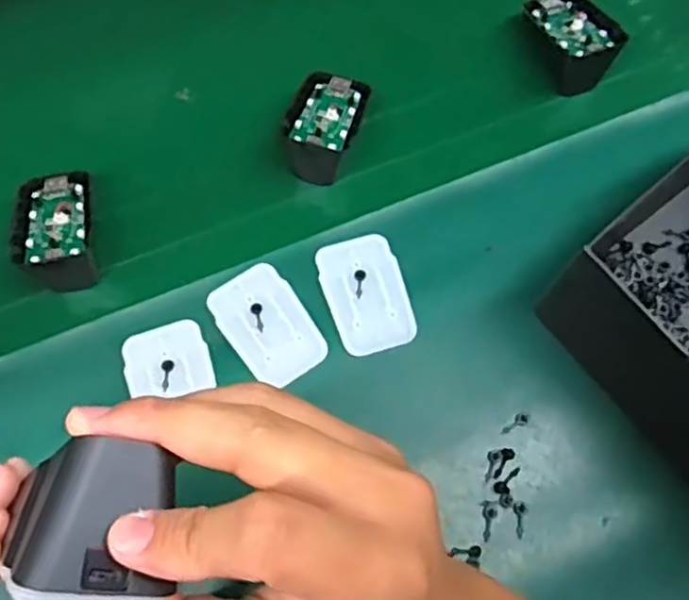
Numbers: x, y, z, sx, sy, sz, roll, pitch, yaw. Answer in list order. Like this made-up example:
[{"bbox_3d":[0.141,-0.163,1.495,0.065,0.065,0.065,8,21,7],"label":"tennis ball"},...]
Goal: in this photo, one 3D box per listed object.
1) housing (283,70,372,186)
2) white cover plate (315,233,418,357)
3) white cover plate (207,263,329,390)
[{"bbox_3d":[-0.013,-0.106,0.430,0.042,0.037,0.074,18,71,4],"label":"housing"},{"bbox_3d":[0.013,-0.004,0.396,0.044,0.004,0.069,-17,72,-7],"label":"white cover plate"},{"bbox_3d":[-0.043,0.014,0.390,0.045,0.004,0.069,-35,73,-14],"label":"white cover plate"}]

